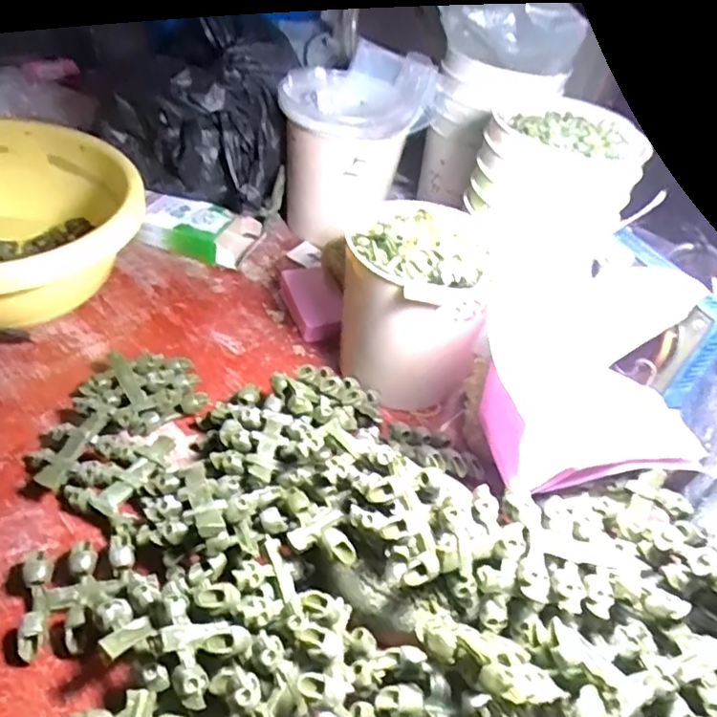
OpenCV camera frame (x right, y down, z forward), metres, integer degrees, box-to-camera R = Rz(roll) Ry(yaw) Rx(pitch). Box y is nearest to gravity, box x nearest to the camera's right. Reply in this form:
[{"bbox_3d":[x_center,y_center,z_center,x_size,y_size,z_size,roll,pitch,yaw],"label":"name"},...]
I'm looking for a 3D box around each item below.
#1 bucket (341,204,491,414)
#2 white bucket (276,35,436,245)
[{"bbox_3d":[0.037,-0.037,0.441,0.102,0.123,0.106,6,41,-6],"label":"bucket"},{"bbox_3d":[-0.011,-0.212,0.590,0.126,0.149,0.126,6,42,-5],"label":"white bucket"}]

